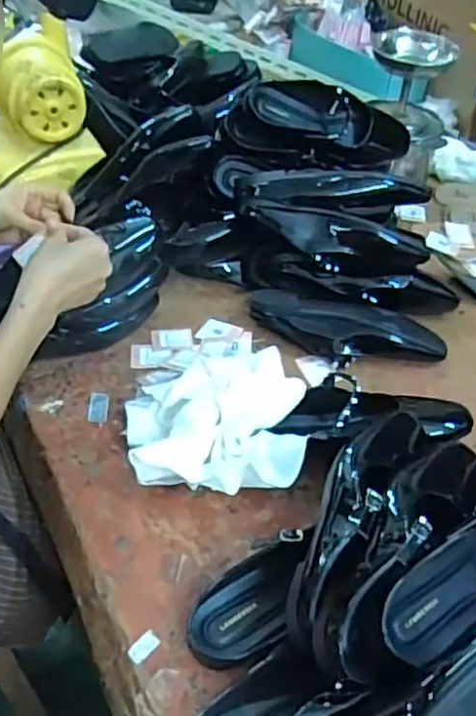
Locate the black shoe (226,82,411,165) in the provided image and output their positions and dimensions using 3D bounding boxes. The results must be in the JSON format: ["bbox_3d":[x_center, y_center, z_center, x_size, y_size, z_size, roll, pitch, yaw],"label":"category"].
[{"bbox_3d":[0.112,-0.326,0.899,0.252,0.073,0.089,12,46,6],"label":"black shoe"}]

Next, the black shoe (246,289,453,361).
[{"bbox_3d":[0.131,-0.033,0.792,0.232,0.042,0.069,10,45,4],"label":"black shoe"}]

